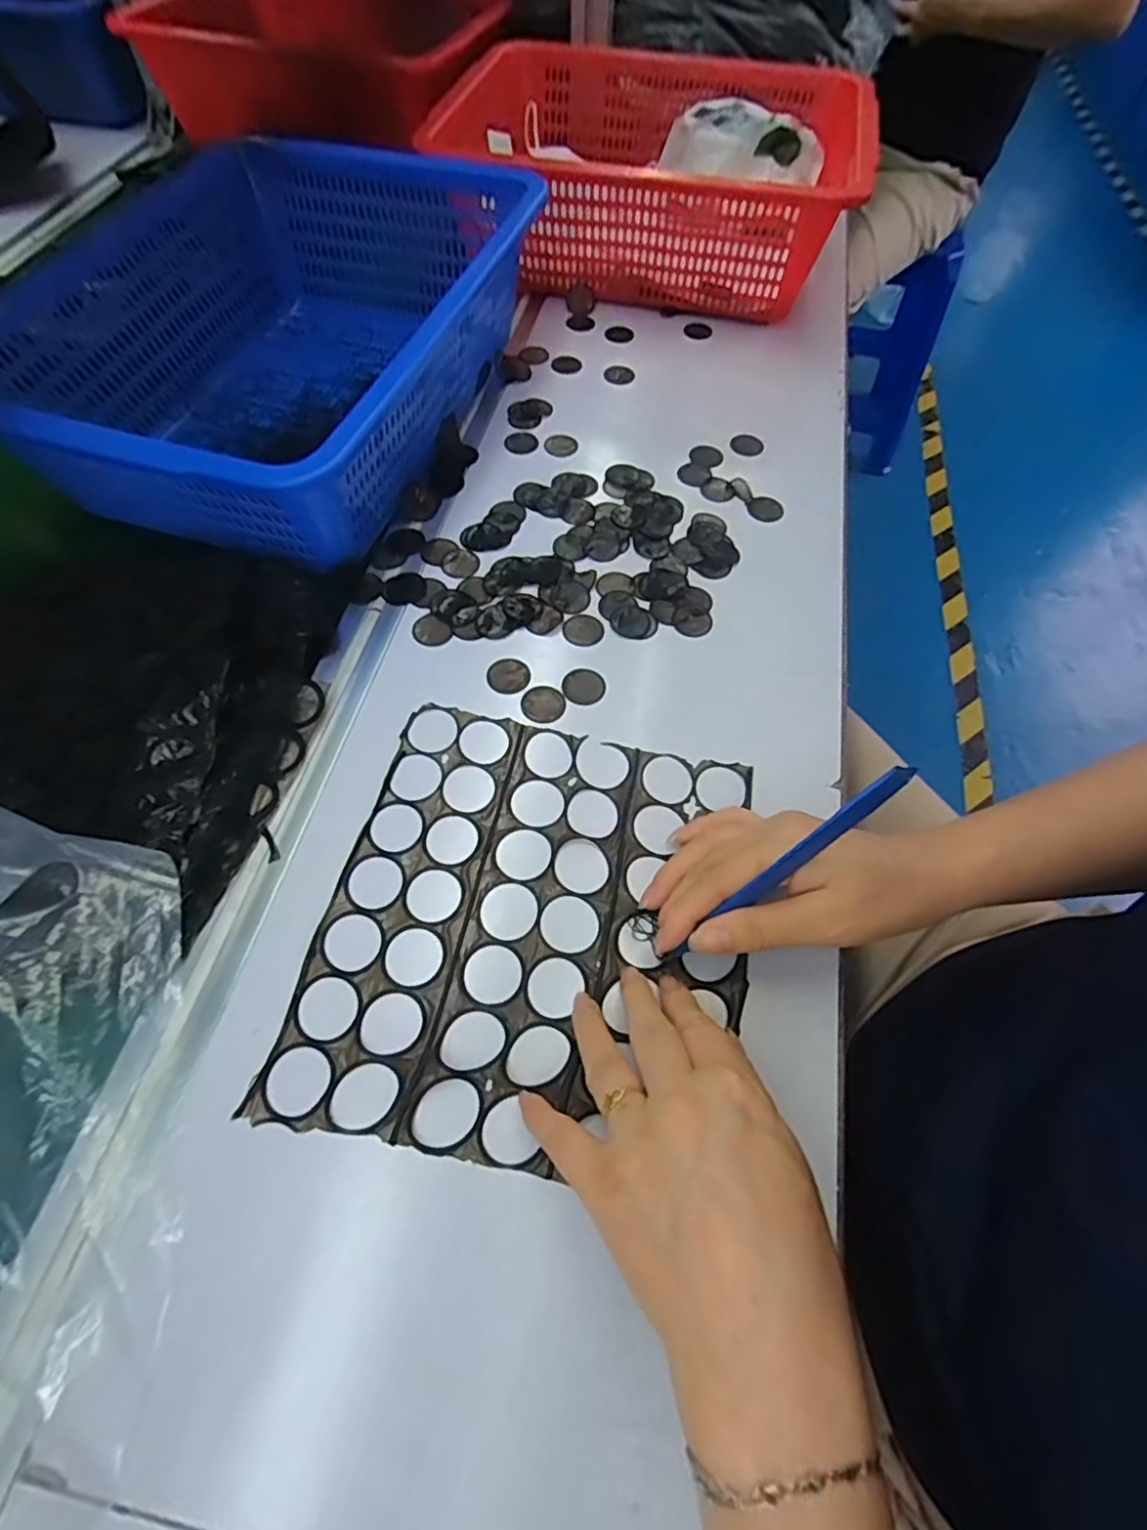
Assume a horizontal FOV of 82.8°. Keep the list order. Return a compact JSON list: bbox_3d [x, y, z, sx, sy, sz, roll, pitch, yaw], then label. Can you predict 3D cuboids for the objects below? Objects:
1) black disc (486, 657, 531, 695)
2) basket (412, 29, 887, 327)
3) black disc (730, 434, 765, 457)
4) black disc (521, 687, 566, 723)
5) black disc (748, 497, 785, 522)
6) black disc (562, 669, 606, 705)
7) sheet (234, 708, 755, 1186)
[{"bbox_3d":[-0.042,-0.059,0.422,0.027,0.004,0.028,1,62,-3],"label":"black disc"},{"bbox_3d":[0.072,-0.568,0.637,0.366,0.122,0.279,13,62,3],"label":"basket"},{"bbox_3d":[0.145,-0.267,0.543,0.027,0.006,0.027,1,62,-3],"label":"black disc"},{"bbox_3d":[-0.019,-0.039,0.413,0.028,0.004,0.026,1,62,-3],"label":"black disc"},{"bbox_3d":[0.150,-0.199,0.506,0.027,0.004,0.027,1,62,-3],"label":"black disc"},{"bbox_3d":[0.007,-0.051,0.421,0.028,0.004,0.027,1,62,-3],"label":"black disc"},{"bbox_3d":[-0.020,0.079,0.346,0.214,0.008,0.230,13,62,4],"label":"sheet"}]

